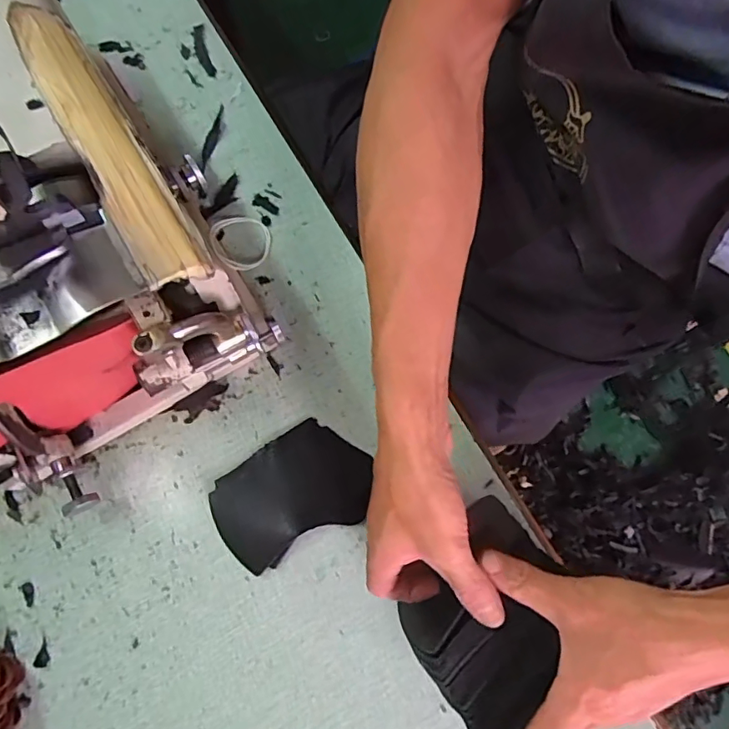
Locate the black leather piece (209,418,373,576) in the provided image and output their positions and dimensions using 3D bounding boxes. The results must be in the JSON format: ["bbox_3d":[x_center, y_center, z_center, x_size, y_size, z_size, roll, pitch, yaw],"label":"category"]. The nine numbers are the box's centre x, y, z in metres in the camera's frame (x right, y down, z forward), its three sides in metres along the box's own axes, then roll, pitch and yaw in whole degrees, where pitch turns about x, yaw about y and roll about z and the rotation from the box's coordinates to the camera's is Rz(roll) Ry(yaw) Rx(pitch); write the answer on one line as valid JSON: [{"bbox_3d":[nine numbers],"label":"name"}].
[{"bbox_3d":[-0.057,0.101,0.407,0.122,0.014,0.087,-30,75,-11],"label":"black leather piece"}]

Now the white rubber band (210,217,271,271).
[{"bbox_3d":[-0.113,-0.114,0.470,0.057,0.015,0.057,0,71,-1],"label":"white rubber band"}]

